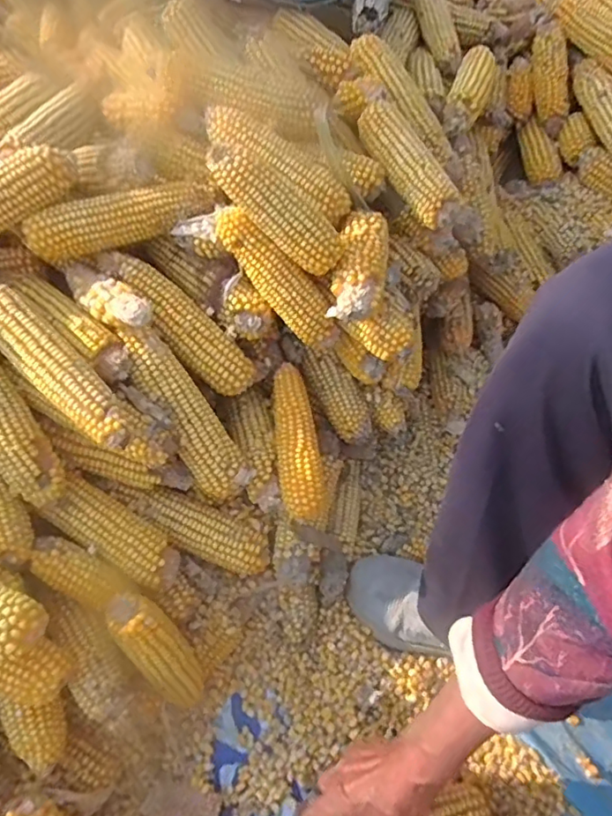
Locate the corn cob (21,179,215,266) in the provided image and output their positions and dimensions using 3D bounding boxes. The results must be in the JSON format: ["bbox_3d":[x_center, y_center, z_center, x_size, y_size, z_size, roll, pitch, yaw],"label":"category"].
[{"bbox_3d":[-0.169,-0.177,0.524,0.170,0.039,0.045,-20,58,-16],"label":"corn cob"}]

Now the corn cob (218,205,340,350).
[{"bbox_3d":[-0.023,-0.118,0.525,0.151,0.039,0.037,48,58,-18],"label":"corn cob"}]

